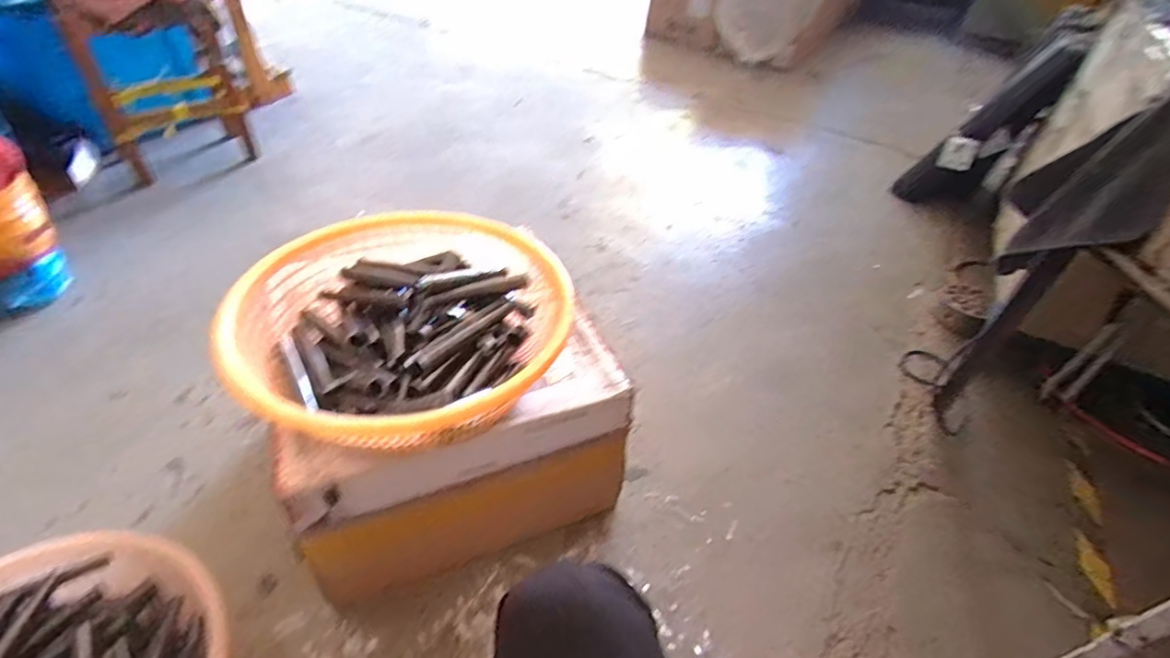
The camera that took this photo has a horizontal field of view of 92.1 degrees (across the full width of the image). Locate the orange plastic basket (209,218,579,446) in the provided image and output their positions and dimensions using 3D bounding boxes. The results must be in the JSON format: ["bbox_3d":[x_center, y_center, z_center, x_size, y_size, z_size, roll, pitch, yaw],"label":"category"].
[{"bbox_3d":[-0.227,-0.003,0.729,0.400,0.103,0.379,-18,48,-24],"label":"orange plastic basket"}]

